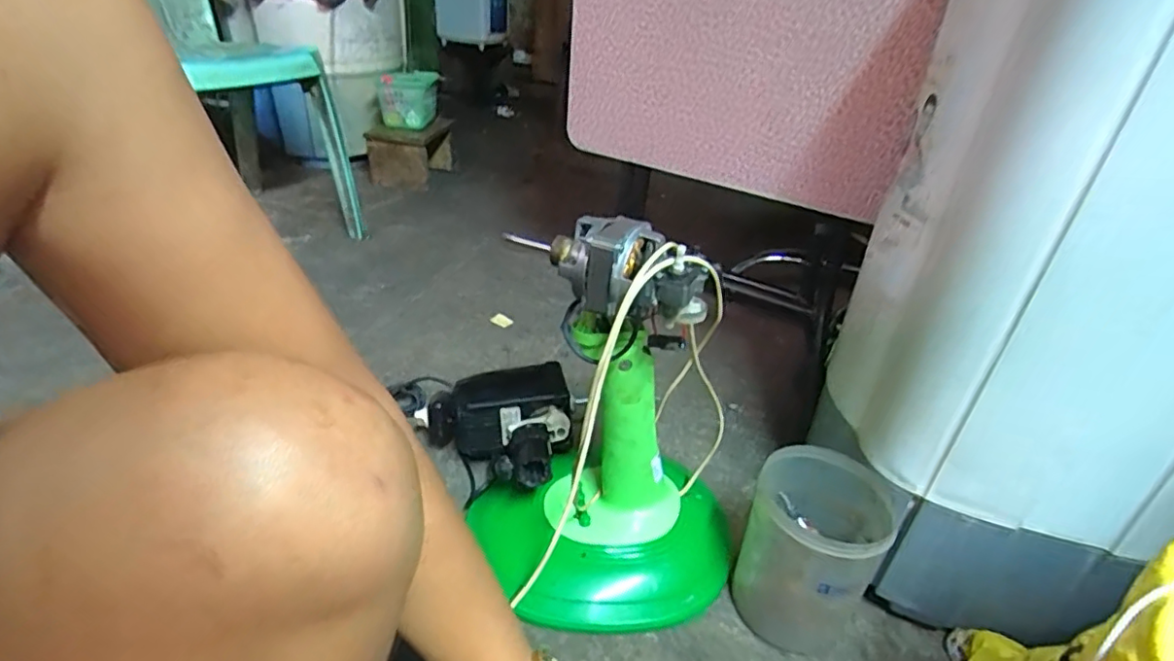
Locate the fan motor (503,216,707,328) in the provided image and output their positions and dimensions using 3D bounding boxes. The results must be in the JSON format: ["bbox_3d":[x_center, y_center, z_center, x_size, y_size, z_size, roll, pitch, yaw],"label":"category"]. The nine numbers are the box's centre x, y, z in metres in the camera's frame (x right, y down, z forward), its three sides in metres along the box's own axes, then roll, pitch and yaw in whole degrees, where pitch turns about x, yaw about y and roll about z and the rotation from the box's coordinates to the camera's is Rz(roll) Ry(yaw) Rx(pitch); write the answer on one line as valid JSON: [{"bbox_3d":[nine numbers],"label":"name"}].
[{"bbox_3d":[0.018,-0.062,0.561,0.192,0.073,0.070,14,33,14],"label":"fan motor"}]

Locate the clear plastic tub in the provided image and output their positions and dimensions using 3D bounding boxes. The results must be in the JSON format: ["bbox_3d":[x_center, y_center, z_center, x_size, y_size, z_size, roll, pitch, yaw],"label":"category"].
[{"bbox_3d":[0.241,0.242,0.663,0.129,0.180,0.129,3,32,-2],"label":"clear plastic tub"}]

